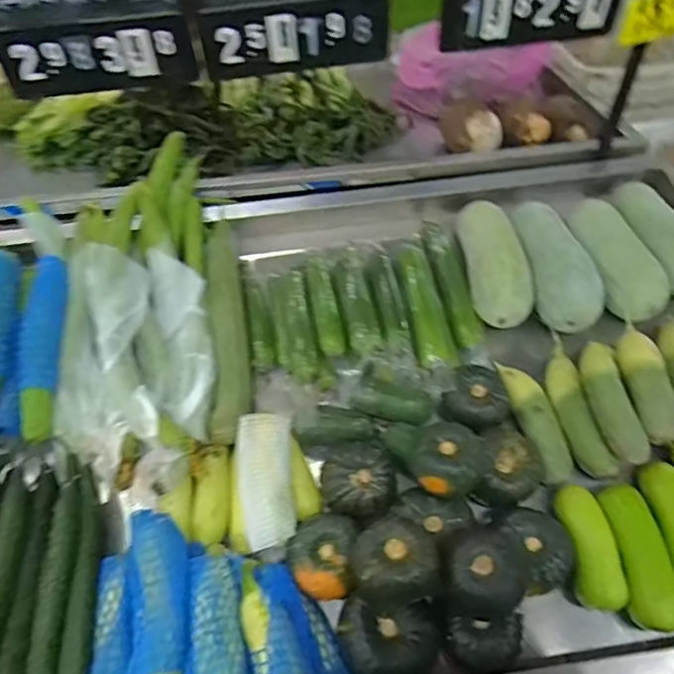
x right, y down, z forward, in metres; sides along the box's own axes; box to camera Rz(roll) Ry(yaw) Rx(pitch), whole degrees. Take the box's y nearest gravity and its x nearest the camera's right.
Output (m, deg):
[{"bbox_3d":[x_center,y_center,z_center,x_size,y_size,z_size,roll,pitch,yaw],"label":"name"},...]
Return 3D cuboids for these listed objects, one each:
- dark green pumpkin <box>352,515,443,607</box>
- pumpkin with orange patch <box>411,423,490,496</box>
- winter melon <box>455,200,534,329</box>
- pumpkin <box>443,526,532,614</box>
[{"bbox_3d":[0.074,0.279,0.707,0.100,0.074,0.103,-1,53,1],"label":"dark green pumpkin"},{"bbox_3d":[0.155,0.168,0.776,0.099,0.064,0.103,-1,53,1],"label":"pumpkin with orange patch"},{"bbox_3d":[0.280,-0.146,0.983,0.093,0.080,0.258,-4,53,-1],"label":"winter melon"},{"bbox_3d":[0.181,0.290,0.702,0.101,0.086,0.106,-1,53,1],"label":"pumpkin"}]

